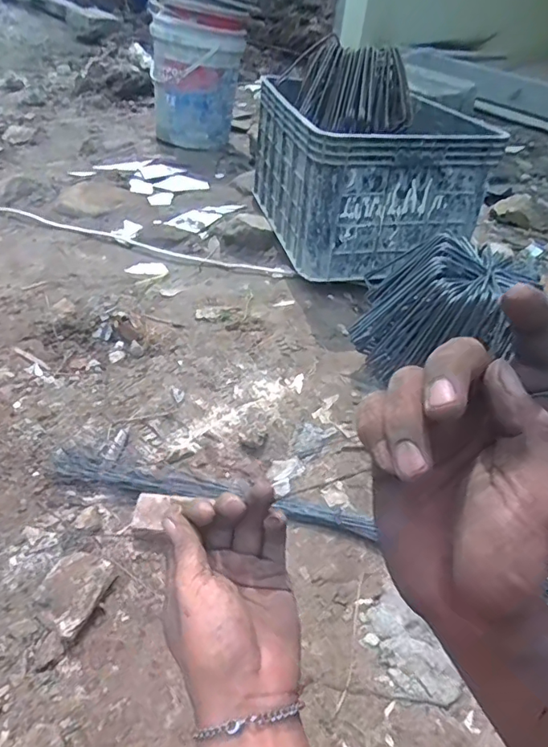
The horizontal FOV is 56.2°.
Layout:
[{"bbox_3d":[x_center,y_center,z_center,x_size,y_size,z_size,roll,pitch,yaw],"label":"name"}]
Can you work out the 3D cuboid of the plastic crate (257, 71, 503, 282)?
[{"bbox_3d":[0.215,-0.493,1.235,0.419,0.285,0.523,-3,43,-12],"label":"plastic crate"}]

